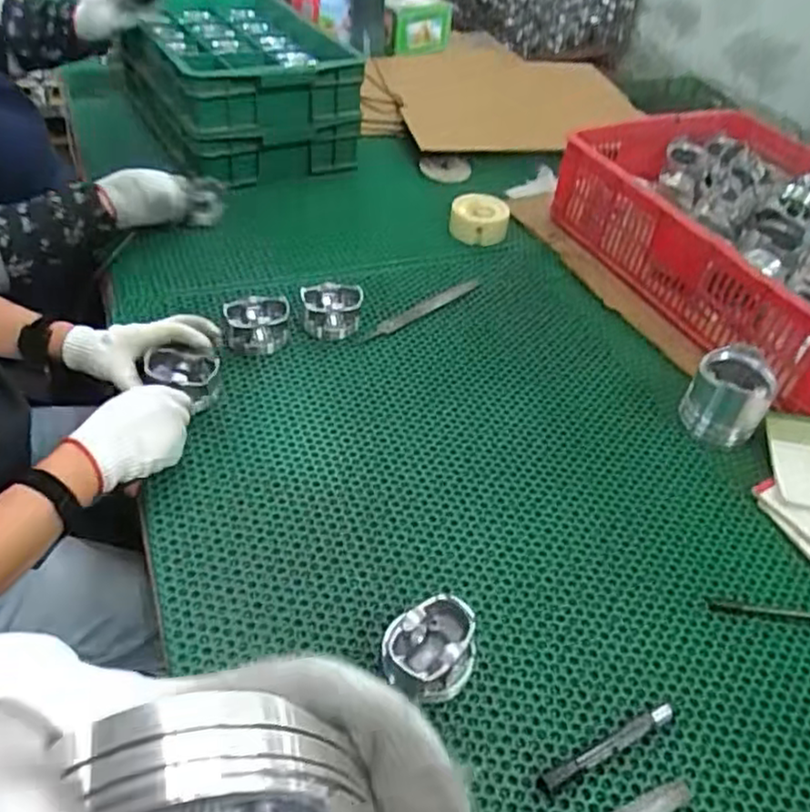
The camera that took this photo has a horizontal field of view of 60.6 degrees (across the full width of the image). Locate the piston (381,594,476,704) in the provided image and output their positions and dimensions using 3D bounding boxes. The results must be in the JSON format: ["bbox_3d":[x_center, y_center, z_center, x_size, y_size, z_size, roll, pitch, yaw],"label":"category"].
[{"bbox_3d":[0.022,0.218,0.615,0.080,0.056,0.074,2,45,-2],"label":"piston"}]

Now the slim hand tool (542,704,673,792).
[{"bbox_3d":[0.170,0.284,0.578,0.130,0.012,0.014,-17,49,-21],"label":"slim hand tool"}]

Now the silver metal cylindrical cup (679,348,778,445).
[{"bbox_3d":[0.401,-0.012,0.864,0.087,0.098,0.087,2,45,-2],"label":"silver metal cylindrical cup"}]

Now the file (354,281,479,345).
[{"bbox_3d":[0.021,-0.138,0.997,0.231,0.008,0.023,-31,55,-30],"label":"file"}]

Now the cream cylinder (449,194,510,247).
[{"bbox_3d":[0.124,-0.313,1.156,0.097,0.045,0.091,2,45,-2],"label":"cream cylinder"}]

